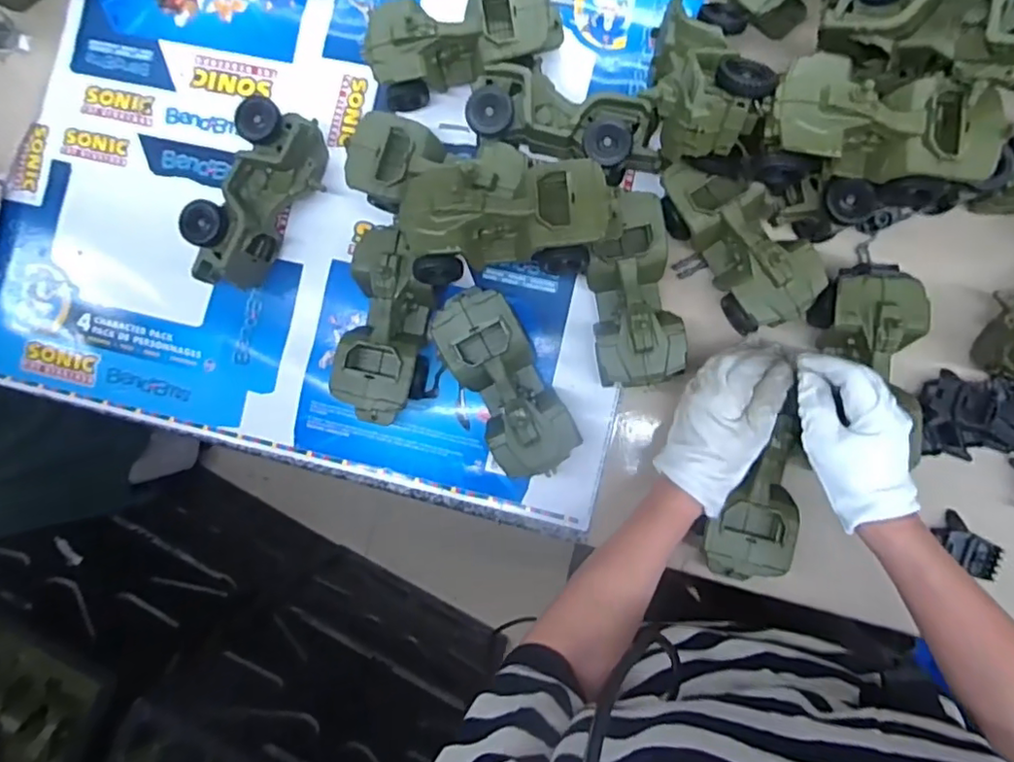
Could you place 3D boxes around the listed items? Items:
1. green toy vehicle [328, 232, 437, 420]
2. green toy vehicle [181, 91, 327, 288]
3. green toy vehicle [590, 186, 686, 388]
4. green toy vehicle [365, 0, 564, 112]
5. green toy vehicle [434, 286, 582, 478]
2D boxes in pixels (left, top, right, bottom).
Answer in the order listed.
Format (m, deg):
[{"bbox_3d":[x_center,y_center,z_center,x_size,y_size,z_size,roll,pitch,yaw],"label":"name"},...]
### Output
[{"bbox_3d":[-0.117,-0.051,0.598,0.083,0.079,0.180,6,91,5],"label":"green toy vehicle"},{"bbox_3d":[-0.252,-0.183,0.614,0.078,0.080,0.187,31,93,4],"label":"green toy vehicle"},{"bbox_3d":[0.120,-0.083,0.577,0.080,0.080,0.176,-6,90,5],"label":"green toy vehicle"},{"bbox_3d":[-0.039,-0.329,0.594,0.187,0.082,0.077,-10,89,5],"label":"green toy vehicle"},{"bbox_3d":[-0.002,0.000,0.586,0.078,0.080,0.184,-29,88,5],"label":"green toy vehicle"}]

